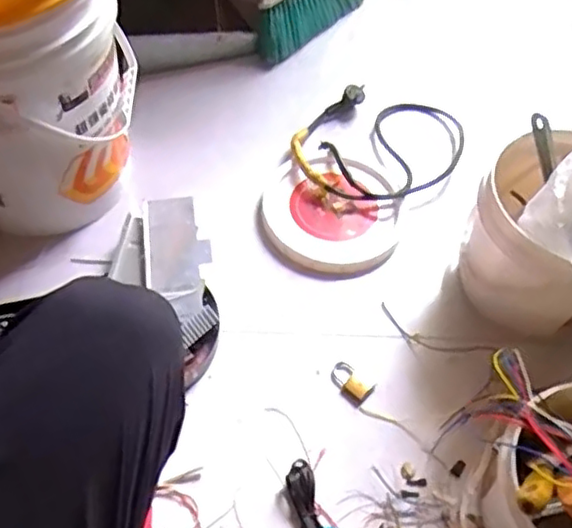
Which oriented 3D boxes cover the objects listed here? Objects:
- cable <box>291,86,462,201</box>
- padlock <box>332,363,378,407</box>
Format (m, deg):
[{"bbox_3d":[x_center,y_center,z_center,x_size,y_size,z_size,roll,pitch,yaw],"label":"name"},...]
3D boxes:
[{"bbox_3d":[0.157,-0.198,1.120,0.279,0.072,0.258,1,57,-2],"label":"cable"},{"bbox_3d":[0.087,0.159,0.894,0.061,0.011,0.039,39,63,21],"label":"padlock"}]

